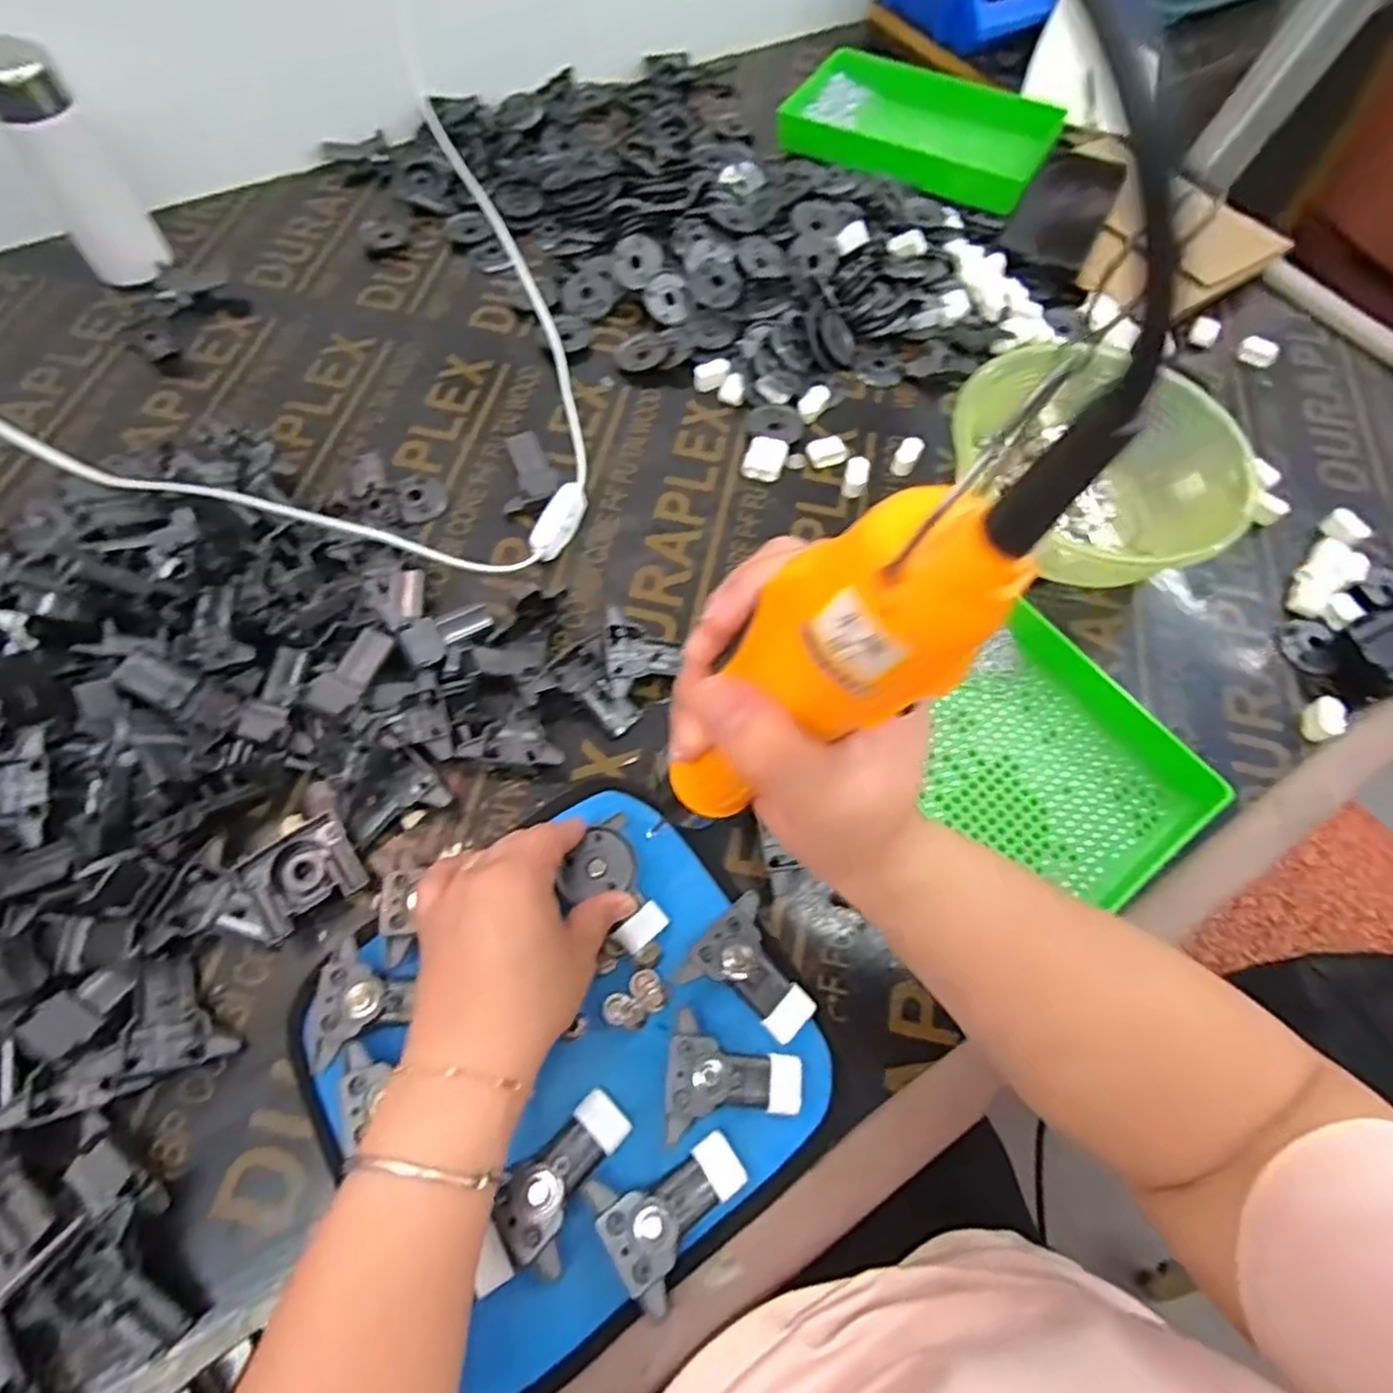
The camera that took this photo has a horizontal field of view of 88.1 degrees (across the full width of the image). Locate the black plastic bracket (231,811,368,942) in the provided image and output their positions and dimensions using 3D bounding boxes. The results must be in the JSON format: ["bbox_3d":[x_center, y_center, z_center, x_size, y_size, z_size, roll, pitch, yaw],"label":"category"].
[{"bbox_3d":[-0.210,0.097,0.388,0.054,0.019,0.050,-33,69,-17],"label":"black plastic bracket"}]

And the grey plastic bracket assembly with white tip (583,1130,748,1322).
[{"bbox_3d":[-0.008,0.224,0.316,0.064,0.017,0.052,-29,68,-16],"label":"grey plastic bracket assembly with white tip"}]

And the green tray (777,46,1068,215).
[{"bbox_3d":[0.218,-0.563,0.715,0.255,0.039,0.173,27,65,11],"label":"green tray"}]

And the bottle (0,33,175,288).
[{"bbox_3d":[-0.470,-0.397,0.548,0.059,0.146,0.059,-32,69,-17],"label":"bottle"}]

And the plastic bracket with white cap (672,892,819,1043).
[{"bbox_3d":[0.031,0.141,0.364,0.063,0.022,0.054,41,68,16],"label":"plastic bracket with white cap"}]

